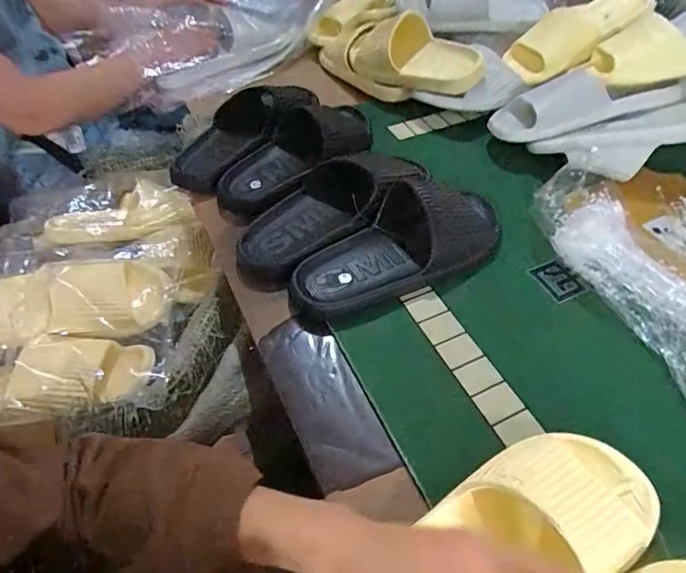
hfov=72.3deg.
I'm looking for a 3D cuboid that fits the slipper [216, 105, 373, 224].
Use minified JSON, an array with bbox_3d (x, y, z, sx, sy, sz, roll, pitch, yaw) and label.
[{"bbox_3d":[-0.046,-0.181,0.641,0.115,0.070,0.268,34,58,27],"label":"slipper"}]

